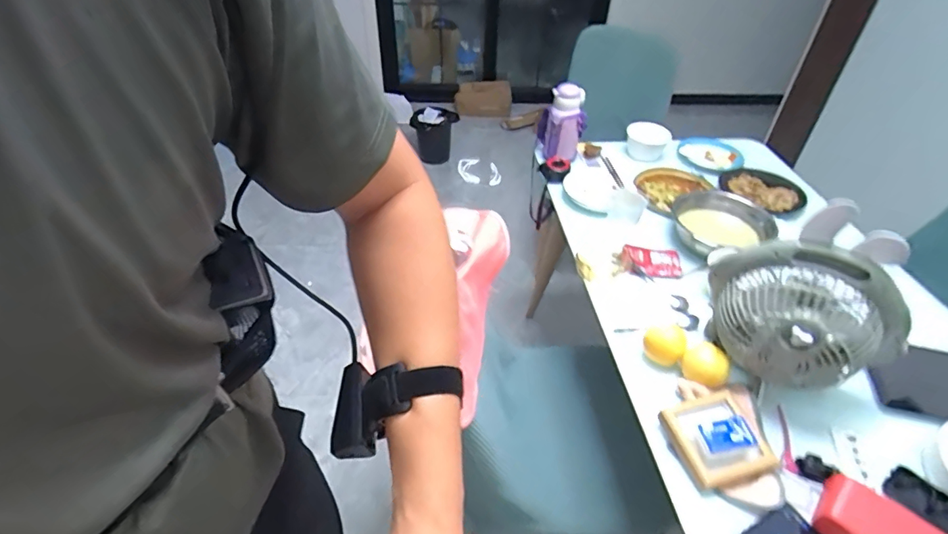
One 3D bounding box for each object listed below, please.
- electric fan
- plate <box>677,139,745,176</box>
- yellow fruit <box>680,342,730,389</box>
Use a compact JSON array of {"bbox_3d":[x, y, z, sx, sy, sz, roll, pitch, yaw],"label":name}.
[{"bbox_3d":[0.486,0.093,0.744,0.256,0.246,0.132,28,48,27],"label":"electric fan"},{"bbox_3d":[0.654,-0.312,1.361,0.156,0.030,0.158,1,42,-1],"label":"plate"},{"bbox_3d":[0.377,0.165,0.804,0.071,0.065,0.065,28,48,27],"label":"yellow fruit"}]

